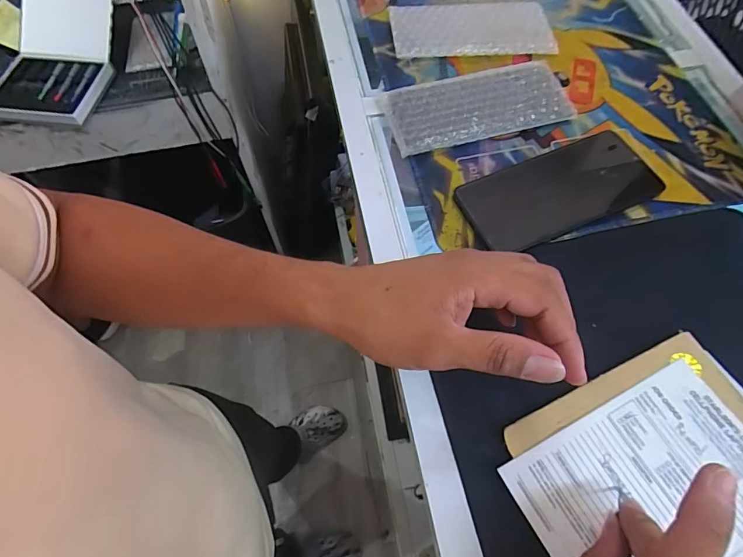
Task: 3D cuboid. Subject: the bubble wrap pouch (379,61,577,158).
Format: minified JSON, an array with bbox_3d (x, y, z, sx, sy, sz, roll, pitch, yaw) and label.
[{"bbox_3d":[0.098,-0.164,0.416,0.165,0.013,0.078,-13,64,-6],"label":"bubble wrap pouch"}]

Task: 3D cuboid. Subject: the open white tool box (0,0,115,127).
[{"bbox_3d":[-0.601,-0.432,0.816,0.194,0.119,0.264,9,64,5],"label":"open white tool box"}]

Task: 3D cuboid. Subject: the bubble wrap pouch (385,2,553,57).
[{"bbox_3d":[0.103,-0.263,0.466,0.161,0.013,0.079,-2,63,-1],"label":"bubble wrap pouch"}]

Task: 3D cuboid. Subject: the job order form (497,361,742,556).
[{"bbox_3d":[0.170,0.128,0.269,0.150,0.009,0.105,-25,66,-12],"label":"job order form"}]

